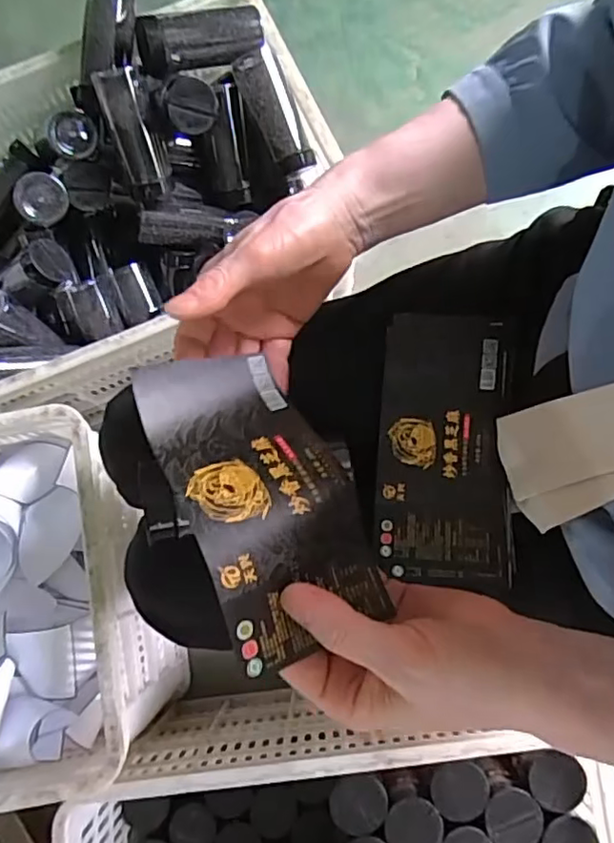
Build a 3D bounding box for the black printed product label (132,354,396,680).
[{"bbox_3d":[-0.024,0.034,0.308,0.085,0.026,0.158,-18,68,-29],"label":"black printed product label"}]

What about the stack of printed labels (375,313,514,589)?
[{"bbox_3d":[0.103,0.018,0.451,0.097,0.020,0.200,1,78,2],"label":"stack of printed labels"}]

